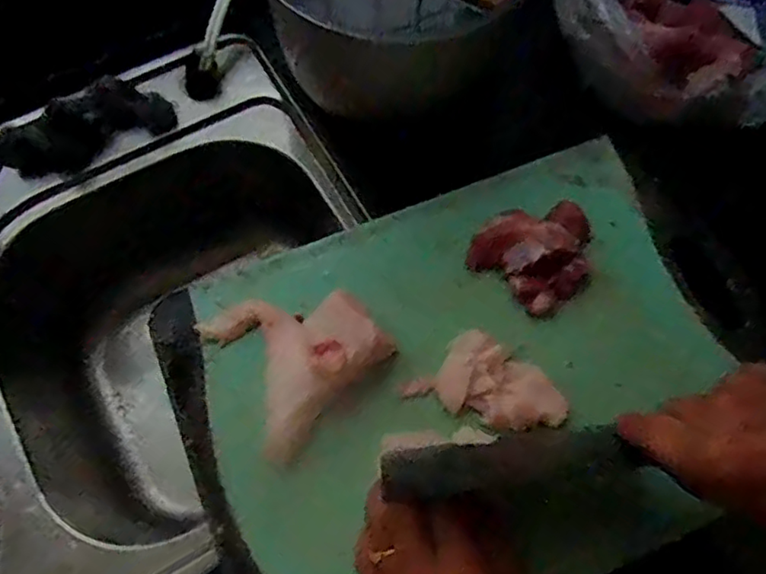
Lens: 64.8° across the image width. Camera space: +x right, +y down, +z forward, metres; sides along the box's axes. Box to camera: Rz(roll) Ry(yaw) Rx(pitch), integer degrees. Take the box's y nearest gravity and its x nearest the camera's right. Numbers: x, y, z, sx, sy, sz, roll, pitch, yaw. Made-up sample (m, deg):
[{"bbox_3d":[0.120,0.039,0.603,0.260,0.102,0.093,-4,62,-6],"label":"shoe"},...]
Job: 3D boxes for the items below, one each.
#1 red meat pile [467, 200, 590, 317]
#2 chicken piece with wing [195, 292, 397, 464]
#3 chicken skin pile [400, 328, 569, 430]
[{"bbox_3d":[0.122,-0.033,0.464,0.084,0.032,0.087,38,71,13],"label":"red meat pile"},{"bbox_3d":[-0.057,0.046,0.432,0.113,0.037,0.116,-28,71,-13],"label":"chicken piece with wing"},{"bbox_3d":[0.078,0.069,0.436,0.109,0.021,0.056,21,68,7],"label":"chicken skin pile"}]

